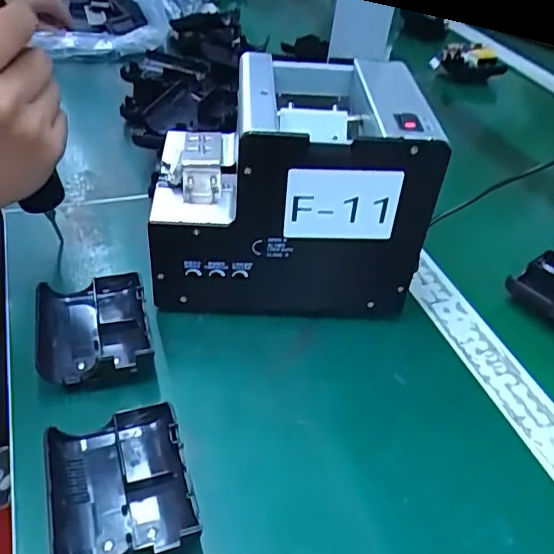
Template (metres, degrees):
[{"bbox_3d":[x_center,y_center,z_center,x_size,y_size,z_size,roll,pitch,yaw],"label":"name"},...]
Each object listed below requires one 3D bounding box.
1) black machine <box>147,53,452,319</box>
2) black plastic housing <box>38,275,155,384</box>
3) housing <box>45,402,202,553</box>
[{"bbox_3d":[0.006,-0.062,0.420,0.179,0.153,0.127,1,41,-4],"label":"black machine"},{"bbox_3d":[-0.121,0.035,0.371,0.070,0.029,0.072,-8,42,-14],"label":"black plastic housing"},{"bbox_3d":[-0.082,0.111,0.296,0.069,0.025,0.076,-11,43,-17],"label":"housing"}]

